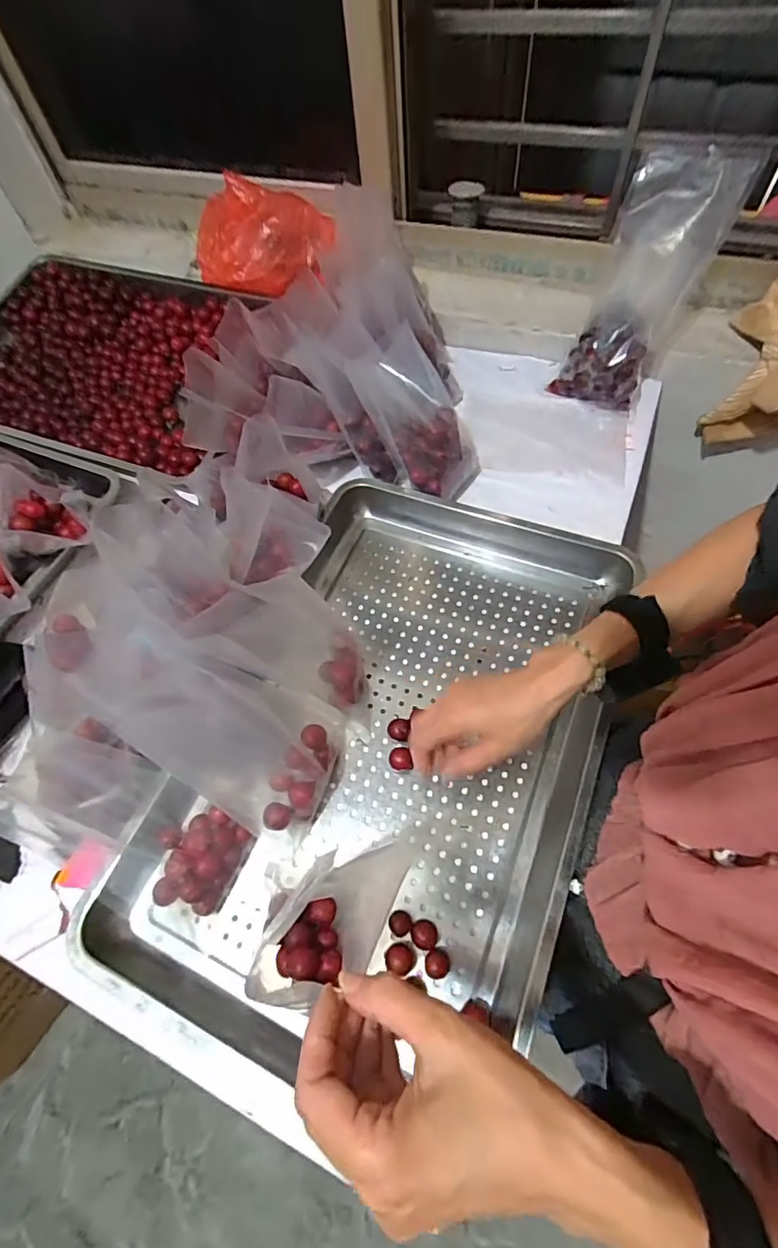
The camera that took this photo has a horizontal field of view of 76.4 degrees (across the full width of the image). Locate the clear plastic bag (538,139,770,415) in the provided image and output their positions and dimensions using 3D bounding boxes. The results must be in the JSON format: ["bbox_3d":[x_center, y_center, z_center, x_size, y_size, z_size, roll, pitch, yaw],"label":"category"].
[{"bbox_3d":[0.376,-0.506,0.720,0.151,0.067,0.367,25,97,15],"label":"clear plastic bag"}]

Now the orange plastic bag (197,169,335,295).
[{"bbox_3d":[-0.213,-0.650,0.818,0.225,0.116,0.149,2,62,7],"label":"orange plastic bag"}]

